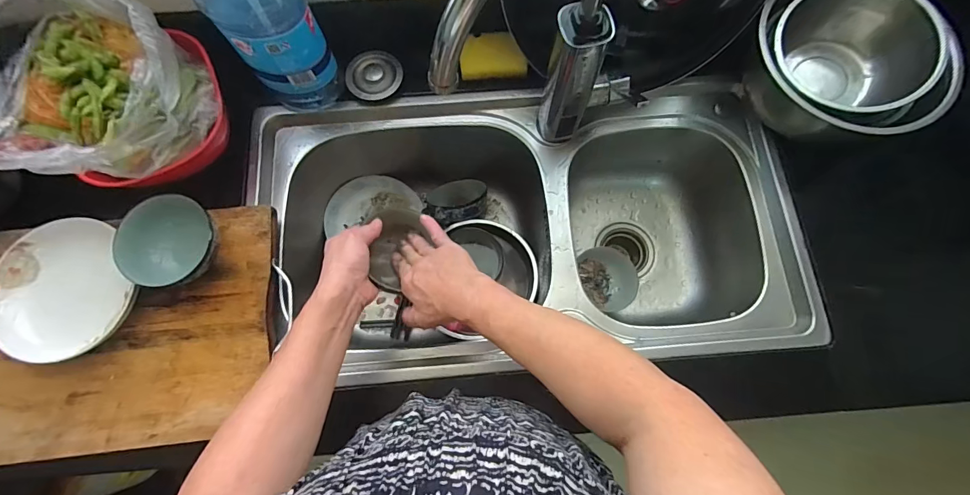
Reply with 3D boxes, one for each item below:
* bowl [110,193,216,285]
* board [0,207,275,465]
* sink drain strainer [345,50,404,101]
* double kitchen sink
[{"bbox_3d":[-0.383,0.000,0.509,0.113,0.060,0.098,40,79,10],"label":"bowl"},{"bbox_3d":[-0.465,0.100,0.502,0.385,0.031,0.280,-7,75,-2],"label":"board"},{"bbox_3d":[-0.166,-0.258,0.620,0.082,0.023,0.067,-25,99,-8],"label":"sink drain strainer"},{"bbox_3d":[0.054,-0.026,0.678,0.737,0.217,0.430,-5,75,-1],"label":"double kitchen sink"}]

